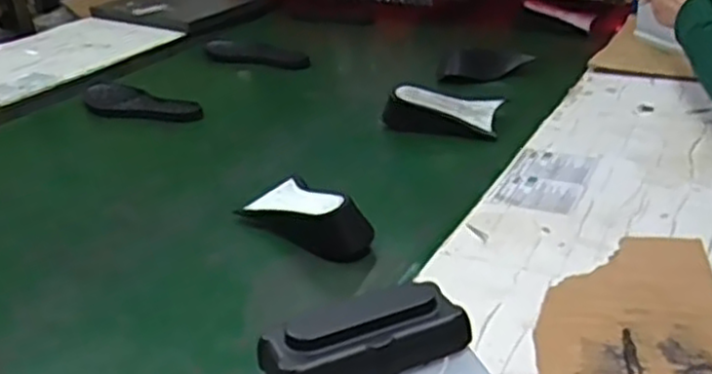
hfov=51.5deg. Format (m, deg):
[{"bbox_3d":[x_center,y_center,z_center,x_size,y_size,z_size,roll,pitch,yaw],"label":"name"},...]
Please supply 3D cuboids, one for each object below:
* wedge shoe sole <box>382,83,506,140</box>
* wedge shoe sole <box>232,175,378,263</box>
[{"bbox_3d":[0.112,-0.102,0.985,0.159,0.053,0.051,2,26,19],"label":"wedge shoe sole"},{"bbox_3d":[-0.057,0.028,0.763,0.079,0.053,0.151,-22,28,-29],"label":"wedge shoe sole"}]

